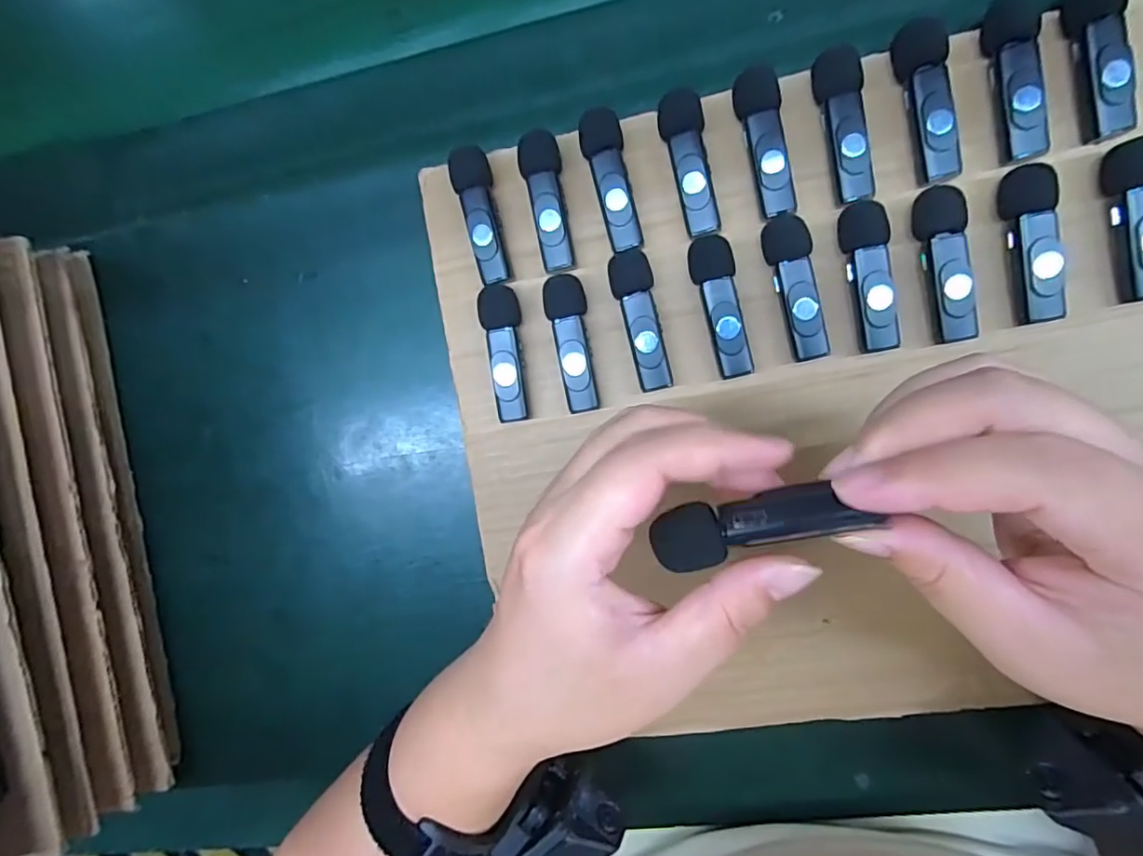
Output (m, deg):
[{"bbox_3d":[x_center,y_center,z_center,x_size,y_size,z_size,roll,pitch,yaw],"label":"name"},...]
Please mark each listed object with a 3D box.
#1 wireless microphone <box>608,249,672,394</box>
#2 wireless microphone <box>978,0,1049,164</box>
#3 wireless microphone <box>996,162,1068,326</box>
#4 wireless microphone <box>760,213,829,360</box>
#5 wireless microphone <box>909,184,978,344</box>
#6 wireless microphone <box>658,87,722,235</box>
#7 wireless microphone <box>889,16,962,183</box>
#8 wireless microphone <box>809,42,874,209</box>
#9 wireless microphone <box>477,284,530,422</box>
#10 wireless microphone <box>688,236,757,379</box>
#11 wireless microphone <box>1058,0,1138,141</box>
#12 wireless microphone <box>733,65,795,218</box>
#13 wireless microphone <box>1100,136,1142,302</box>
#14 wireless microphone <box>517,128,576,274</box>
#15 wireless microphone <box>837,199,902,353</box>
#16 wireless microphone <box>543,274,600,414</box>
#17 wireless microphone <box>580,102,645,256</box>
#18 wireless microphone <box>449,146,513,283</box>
[{"bbox_3d":[0.033,-0.050,0.266,0.019,0.015,0.065,-11,91,9],"label":"wireless microphone"},{"bbox_3d":[0.184,-0.146,0.233,0.017,0.013,0.066,-9,92,9],"label":"wireless microphone"},{"bbox_3d":[0.194,-0.077,0.238,0.017,0.017,0.064,-7,92,9],"label":"wireless microphone"},{"bbox_3d":[0.100,-0.062,0.254,0.019,0.014,0.064,-11,91,9],"label":"wireless microphone"},{"bbox_3d":[0.161,-0.070,0.244,0.017,0.016,0.065,-10,91,9],"label":"wireless microphone"},{"bbox_3d":[0.053,-0.118,0.257,0.020,0.019,0.062,-9,92,9],"label":"wireless microphone"},{"bbox_3d":[0.152,-0.138,0.242,0.017,0.017,0.066,-11,91,9],"label":"wireless microphone"},{"bbox_3d":[0.119,-0.131,0.247,0.018,0.015,0.063,-11,91,9],"label":"wireless microphone"},{"bbox_3d":[-0.032,-0.036,0.276,0.018,0.018,0.065,-6,92,9],"label":"wireless microphone"},{"bbox_3d":[0.068,-0.055,0.260,0.019,0.015,0.065,-11,91,9],"label":"wireless microphone"},{"bbox_3d":[0.215,-0.151,0.229,0.015,0.017,0.062,-16,90,9],"label":"wireless microphone"},{"bbox_3d":[0.086,-0.126,0.252,0.018,0.014,0.062,-11,91,9],"label":"wireless microphone"},{"bbox_3d":[0.231,-0.085,0.232,0.016,0.017,0.063,-8,92,9],"label":"wireless microphone"},{"bbox_3d":[-0.011,-0.106,0.269,0.018,0.016,0.064,-7,92,9],"label":"wireless microphone"},{"bbox_3d":[0.131,-0.066,0.249,0.018,0.016,0.064,-10,91,9],"label":"wireless microphone"},{"bbox_3d":[0.001,-0.040,0.270,0.018,0.018,0.064,-11,91,9],"label":"wireless microphone"},{"bbox_3d":[0.019,-0.114,0.264,0.019,0.016,0.064,-11,91,9],"label":"wireless microphone"},{"bbox_3d":[-0.042,-0.102,0.274,0.018,0.017,0.064,-16,90,9],"label":"wireless microphone"}]

